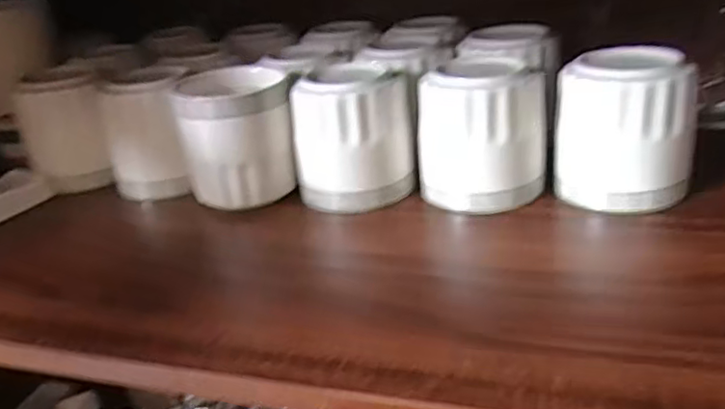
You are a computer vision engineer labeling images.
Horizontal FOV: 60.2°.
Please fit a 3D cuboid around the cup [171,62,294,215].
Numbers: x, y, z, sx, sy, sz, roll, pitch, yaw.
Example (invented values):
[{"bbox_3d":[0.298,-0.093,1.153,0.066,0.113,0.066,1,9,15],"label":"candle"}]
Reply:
[{"bbox_3d":[-0.070,-0.038,0.353,0.058,0.066,0.052,-12,26,-10],"label":"cup"}]

